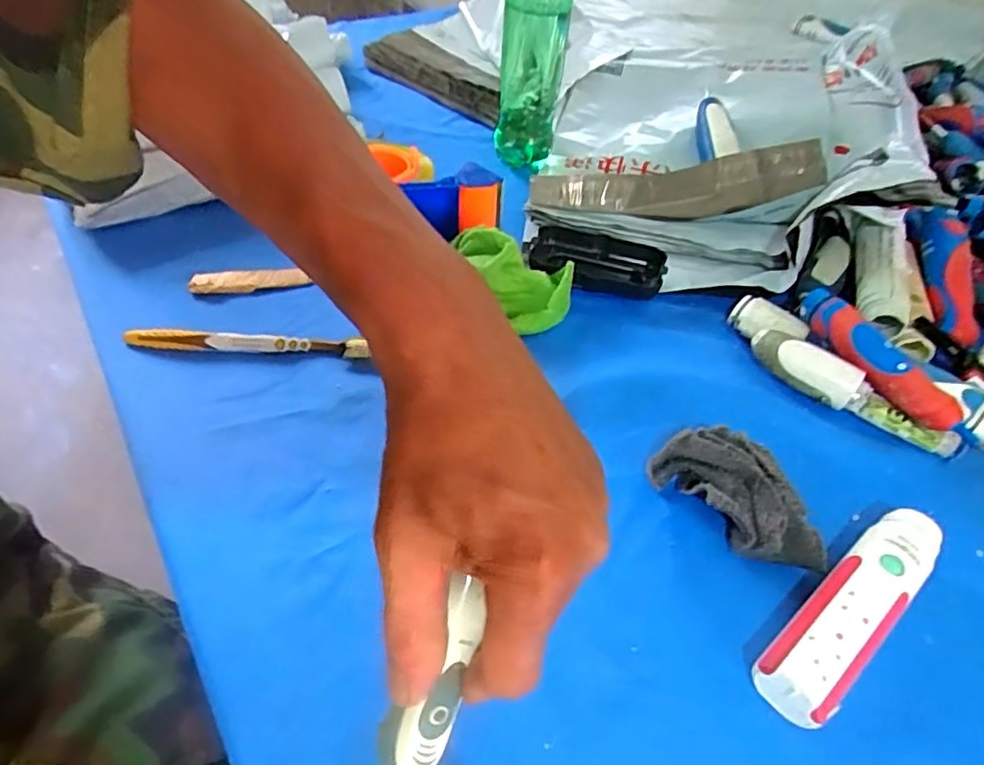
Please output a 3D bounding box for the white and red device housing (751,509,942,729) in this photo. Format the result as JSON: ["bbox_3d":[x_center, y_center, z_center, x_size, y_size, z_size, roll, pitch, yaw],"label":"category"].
[{"bbox_3d":[0.192,0.117,0.321,0.142,0.032,0.035,-30,56,-29],"label":"white and red device housing"}]

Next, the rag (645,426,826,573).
[{"bbox_3d":[0.149,0.067,0.361,0.107,0.037,0.055,36,54,26],"label":"rag"}]

